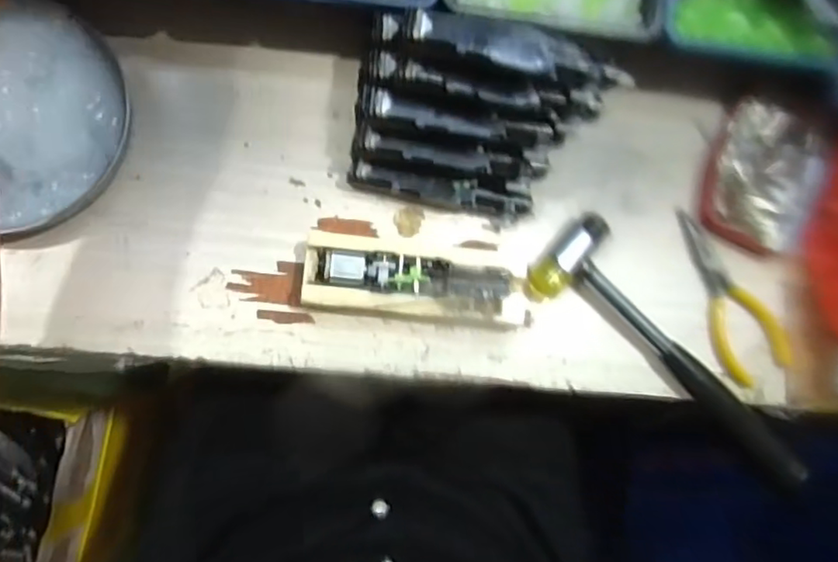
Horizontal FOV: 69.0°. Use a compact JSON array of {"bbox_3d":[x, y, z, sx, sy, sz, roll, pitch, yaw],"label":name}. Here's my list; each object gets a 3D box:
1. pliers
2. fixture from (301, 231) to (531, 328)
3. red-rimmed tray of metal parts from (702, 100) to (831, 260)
[{"bbox_3d":[0.222,0.008,0.428,0.050,0.012,0.125,-16,87,-12],"label":"pliers"},{"bbox_3d":[0.003,-0.002,0.383,0.145,0.027,0.049,7,83,-10],"label":"fixture"},{"bbox_3d":[0.249,-0.076,0.440,0.081,0.023,0.110,17,81,-8],"label":"red-rimmed tray of metal parts"}]

